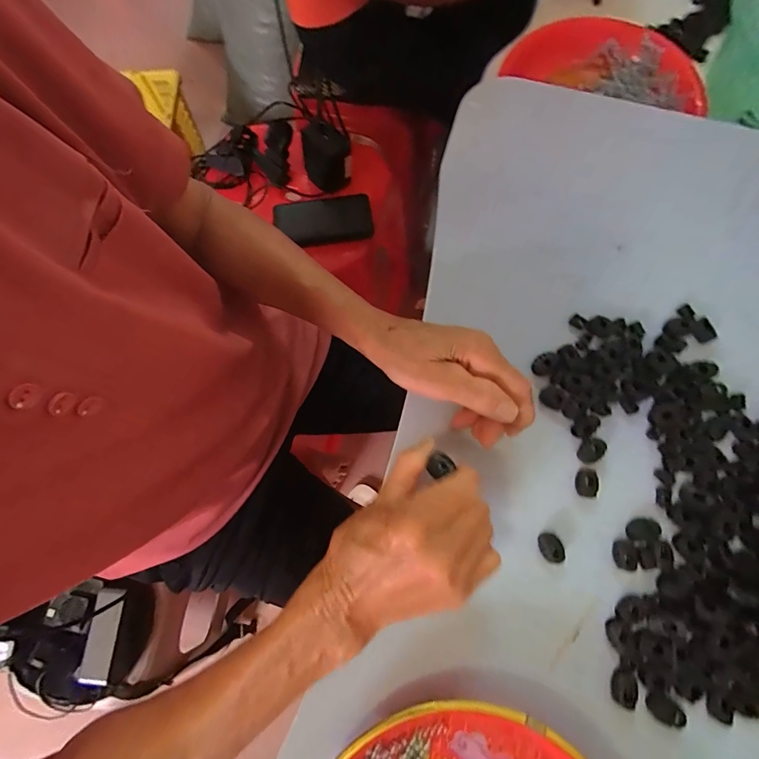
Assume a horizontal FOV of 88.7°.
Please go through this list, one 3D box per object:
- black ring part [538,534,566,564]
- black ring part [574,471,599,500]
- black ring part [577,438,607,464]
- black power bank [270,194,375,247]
[{"bbox_3d":[0.128,0.125,0.288,0.016,0.006,0.021,-23,76,-4],"label":"black ring part"},{"bbox_3d":[0.160,0.080,0.299,0.016,0.008,0.020,17,77,6],"label":"black ring part"},{"bbox_3d":[0.167,0.056,0.305,0.022,0.006,0.016,-43,79,-9],"label":"black ring part"},{"bbox_3d":[-0.094,-0.260,0.643,0.175,0.021,0.069,4,111,22],"label":"black power bank"}]

